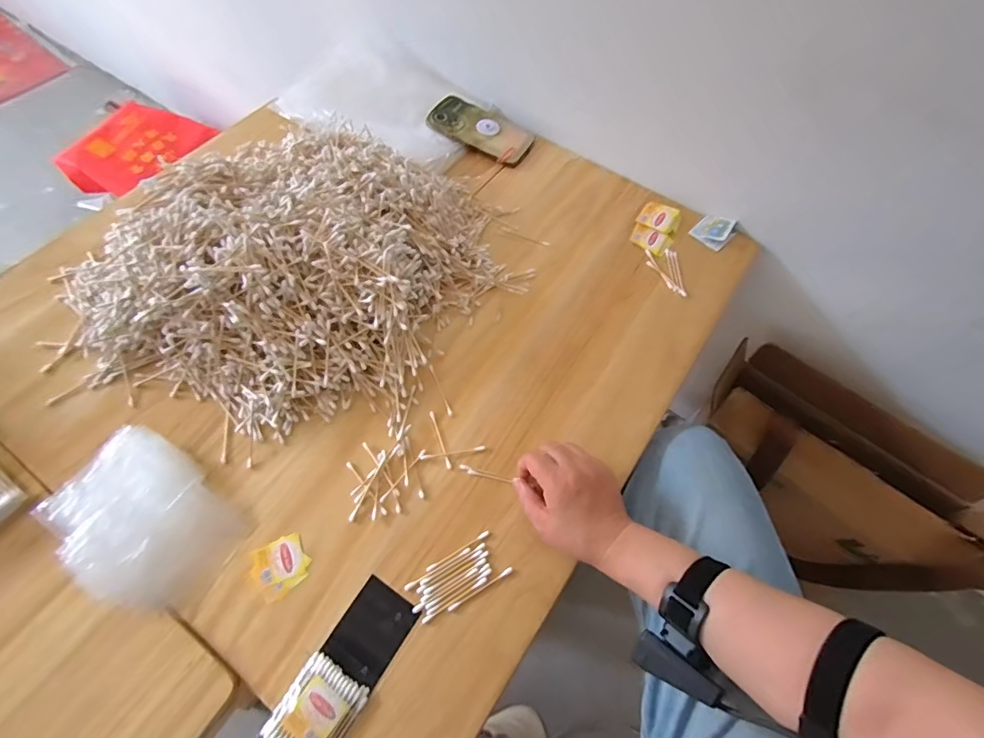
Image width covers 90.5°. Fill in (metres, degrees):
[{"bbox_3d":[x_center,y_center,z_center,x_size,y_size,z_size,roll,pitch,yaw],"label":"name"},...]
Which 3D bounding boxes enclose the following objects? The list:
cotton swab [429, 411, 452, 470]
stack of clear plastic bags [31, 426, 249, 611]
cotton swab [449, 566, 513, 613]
[{"bbox_3d":[-0.057,0.077,0.537,0.006,0.004,0.070,-17,64,-11],"label":"cotton swab"},{"bbox_3d":[-0.347,0.142,0.477,0.188,0.031,0.123,35,67,15],"label":"stack of clear plastic bags"},{"bbox_3d":[-0.010,0.212,0.471,0.070,0.004,0.005,-28,67,-16],"label":"cotton swab"}]

